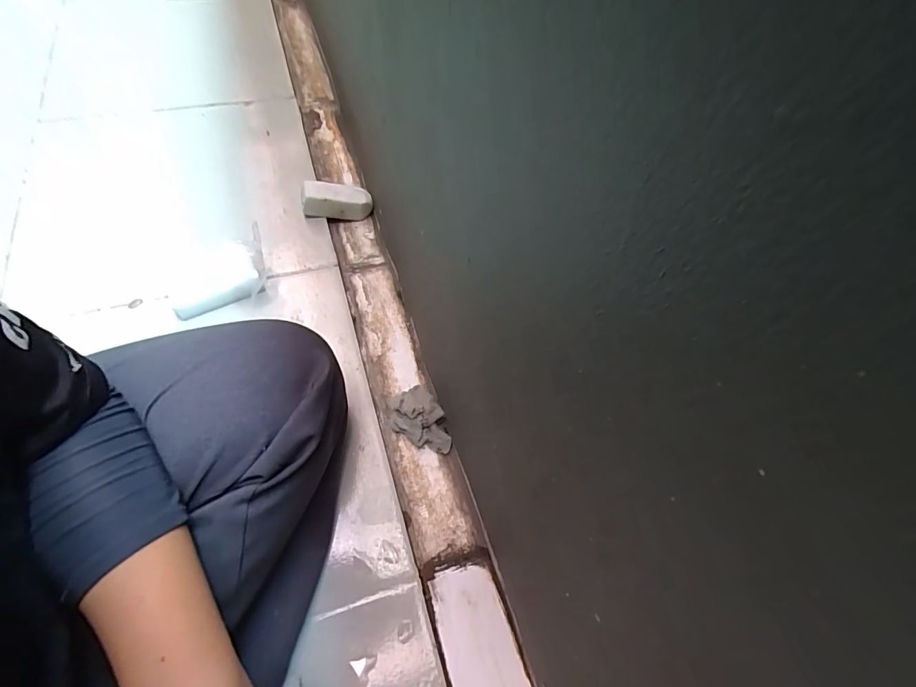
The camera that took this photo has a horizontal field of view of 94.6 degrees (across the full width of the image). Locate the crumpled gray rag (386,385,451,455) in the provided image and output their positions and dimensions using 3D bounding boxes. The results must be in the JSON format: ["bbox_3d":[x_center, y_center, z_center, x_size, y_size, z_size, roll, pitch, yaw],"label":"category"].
[{"bbox_3d":[-0.045,0.086,0.478,0.055,0.037,0.081,-17,62,-14],"label":"crumpled gray rag"}]

